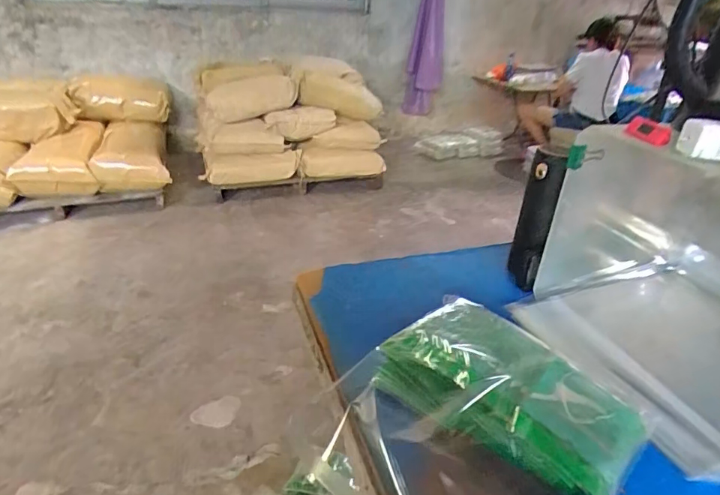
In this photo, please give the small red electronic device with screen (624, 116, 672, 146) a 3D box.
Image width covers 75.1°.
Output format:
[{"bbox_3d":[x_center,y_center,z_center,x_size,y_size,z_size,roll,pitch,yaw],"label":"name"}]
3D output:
[{"bbox_3d":[0.336,-0.136,0.546,0.017,0.022,0.052,-6,29,-14],"label":"small red electronic device with screen"}]

